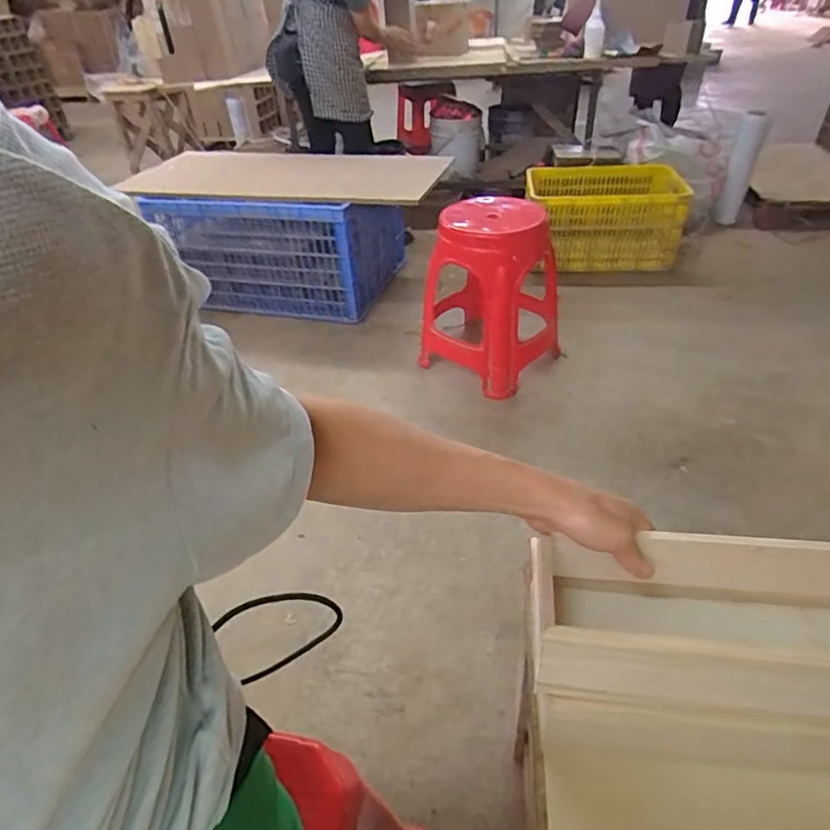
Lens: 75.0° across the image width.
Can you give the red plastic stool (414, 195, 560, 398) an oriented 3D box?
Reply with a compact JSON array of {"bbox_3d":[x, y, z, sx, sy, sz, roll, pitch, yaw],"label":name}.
[{"bbox_3d":[0.260,-0.377,1.699,0.383,0.508,0.340,-31,46,-30],"label":"red plastic stool"}]

